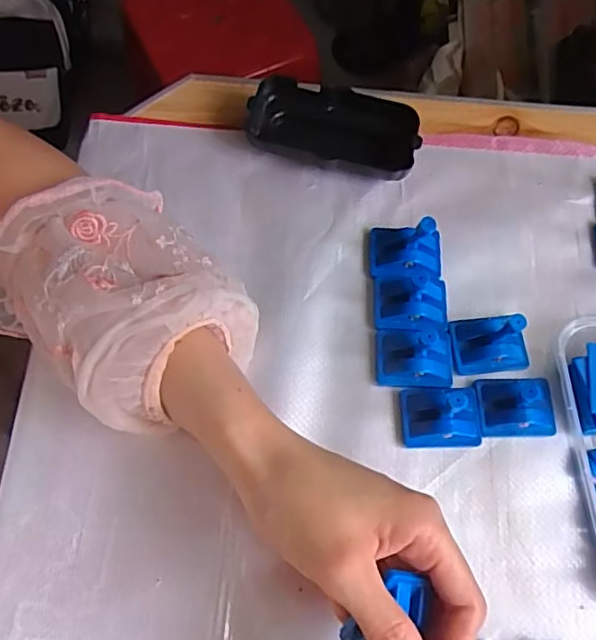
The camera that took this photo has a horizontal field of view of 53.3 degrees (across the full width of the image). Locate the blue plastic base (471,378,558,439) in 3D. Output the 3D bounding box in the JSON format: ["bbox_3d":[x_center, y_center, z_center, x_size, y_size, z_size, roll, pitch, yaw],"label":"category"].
[{"bbox_3d":[0.127,0.050,0.343,0.045,0.017,0.034,0,70,-2],"label":"blue plastic base"}]

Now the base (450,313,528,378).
[{"bbox_3d":[0.115,0.009,0.342,0.042,0.042,0.033,-5,70,-4],"label":"base"}]

